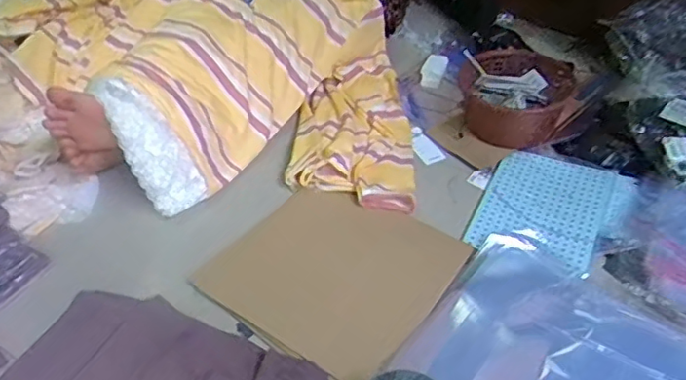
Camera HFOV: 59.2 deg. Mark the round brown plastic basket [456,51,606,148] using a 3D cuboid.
[{"bbox_3d":[0.301,-0.152,1.018,0.217,0.116,0.156,9,45,6],"label":"round brown plastic basket"}]

